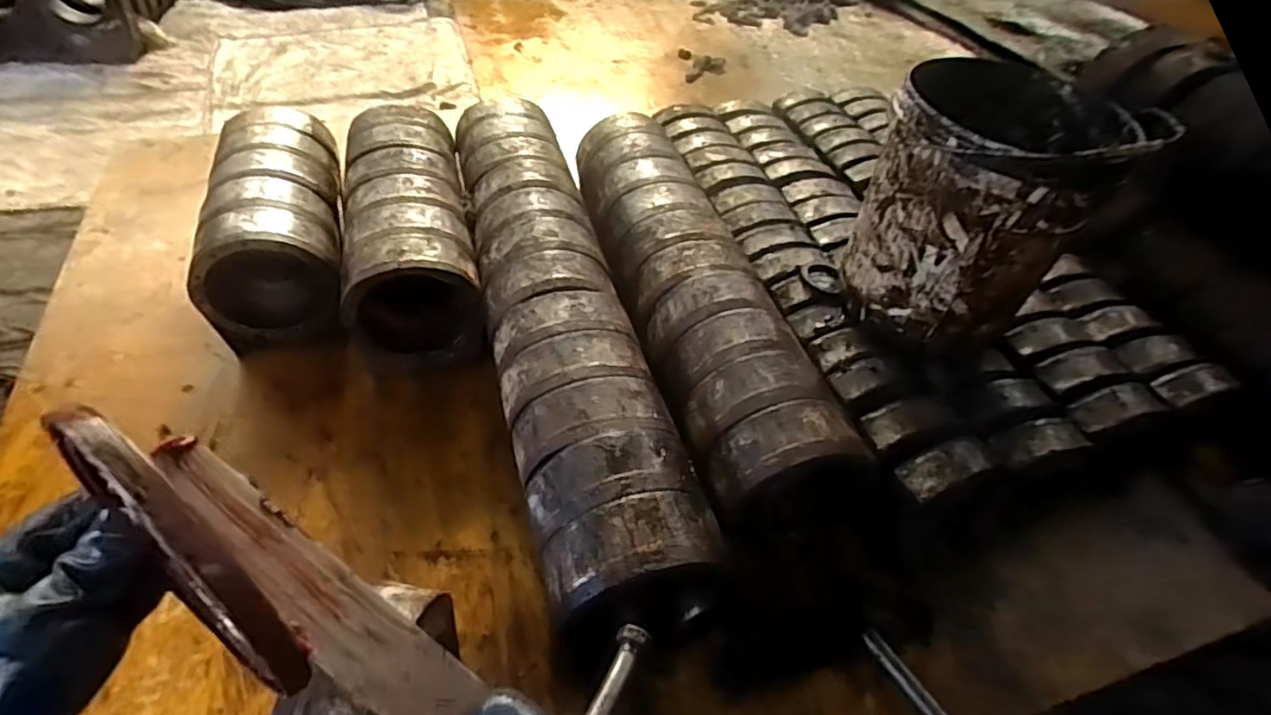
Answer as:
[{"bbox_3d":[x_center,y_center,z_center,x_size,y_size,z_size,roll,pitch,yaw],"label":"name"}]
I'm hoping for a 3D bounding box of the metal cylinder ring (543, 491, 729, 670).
[{"bbox_3d":[0.001,0.279,0.787,0.212,0.238,0.107,-11,49,-15],"label":"metal cylinder ring"}]

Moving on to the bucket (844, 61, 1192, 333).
[{"bbox_3d":[0.472,-0.206,0.924,0.269,0.332,0.265,26,49,19],"label":"bucket"}]

